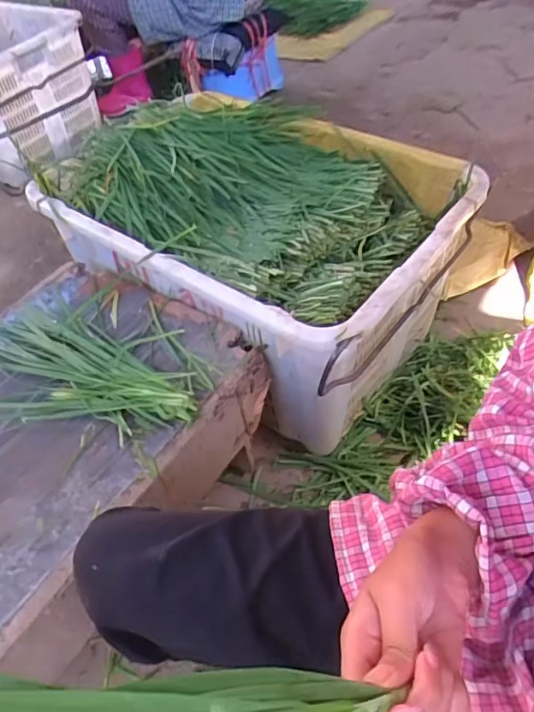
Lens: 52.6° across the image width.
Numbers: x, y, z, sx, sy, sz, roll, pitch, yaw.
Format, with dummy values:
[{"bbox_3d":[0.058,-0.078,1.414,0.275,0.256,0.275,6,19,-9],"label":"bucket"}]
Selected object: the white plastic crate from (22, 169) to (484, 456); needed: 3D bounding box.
[{"bbox_3d":[-0.004,-0.171,0.976,0.601,0.312,0.456,28,58,27],"label":"white plastic crate"}]

